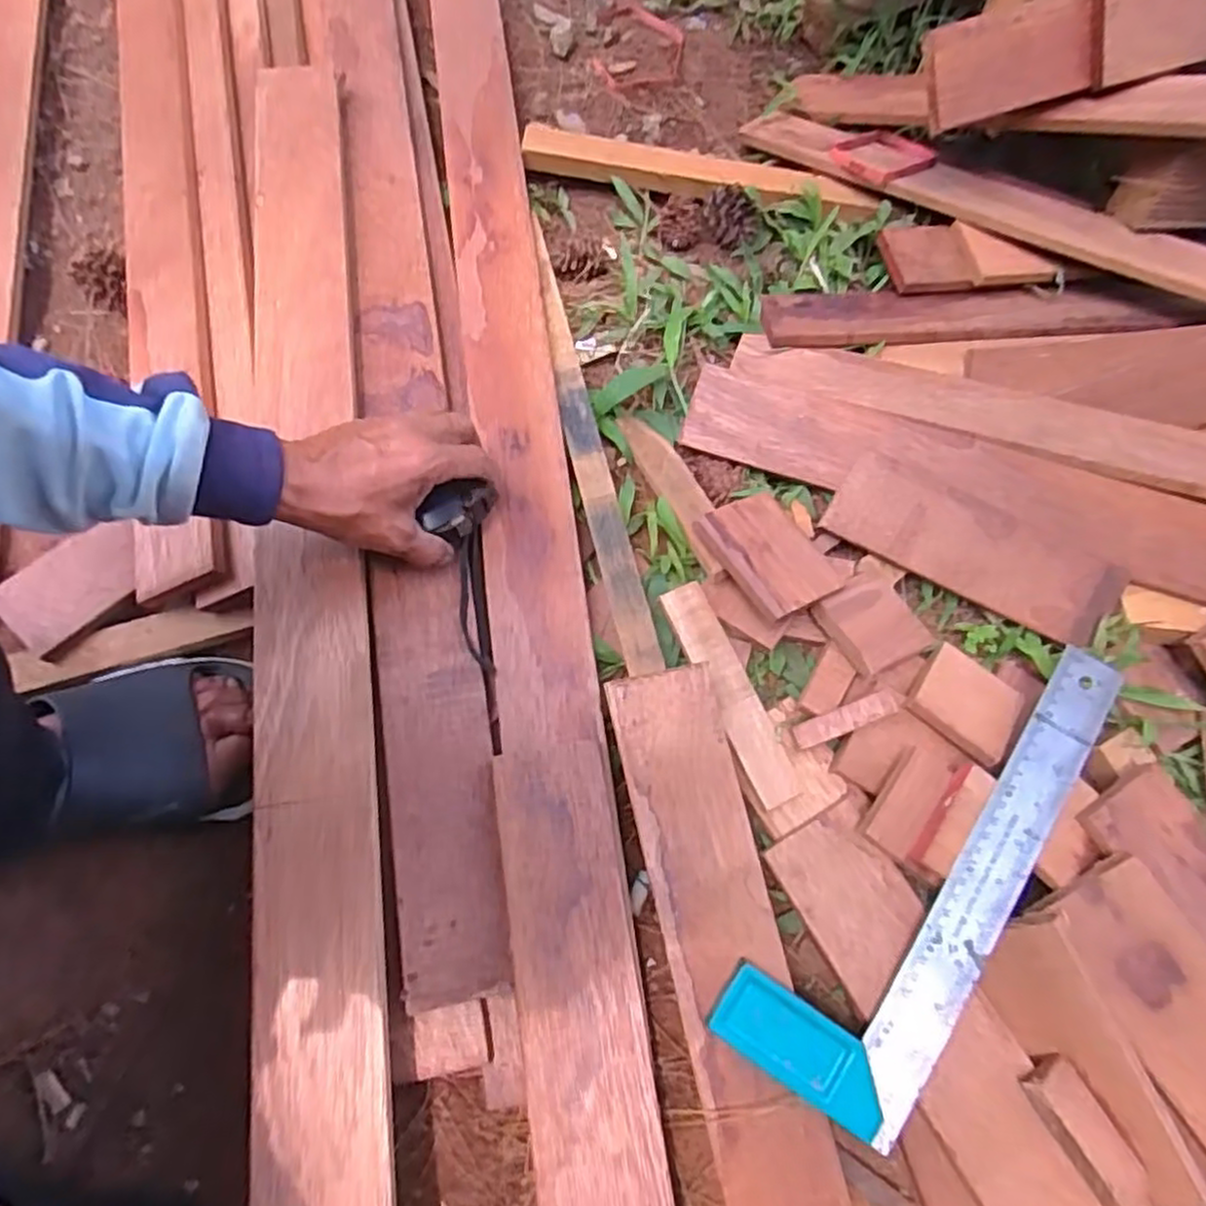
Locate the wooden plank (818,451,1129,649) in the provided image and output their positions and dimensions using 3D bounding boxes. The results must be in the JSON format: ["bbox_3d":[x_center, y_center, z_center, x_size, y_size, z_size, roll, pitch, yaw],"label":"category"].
[{"bbox_3d":[0.256,-0.040,0.501,0.192,0.013,0.063,27,73,9],"label":"wooden plank"}]

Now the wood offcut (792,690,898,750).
[{"bbox_3d":[0.151,0.073,0.454,0.065,0.005,0.016,-23,74,5],"label":"wood offcut"}]

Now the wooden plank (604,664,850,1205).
[{"bbox_3d":[0.084,0.256,0.392,0.063,0.016,0.445,-12,71,-4],"label":"wooden plank"}]

